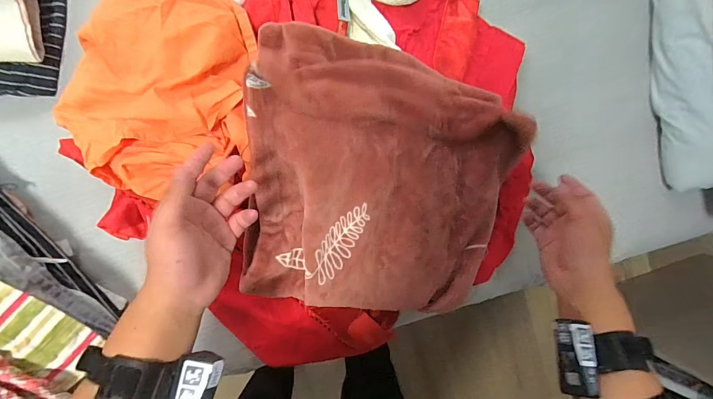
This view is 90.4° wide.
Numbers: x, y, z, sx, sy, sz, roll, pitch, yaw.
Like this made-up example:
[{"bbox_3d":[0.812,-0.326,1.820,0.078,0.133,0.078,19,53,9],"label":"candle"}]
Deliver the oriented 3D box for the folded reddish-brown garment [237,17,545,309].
[{"bbox_3d":[0.034,-0.021,0.509,0.386,0.081,0.369,11,93,-6],"label":"folded reddish-brown garment"}]

